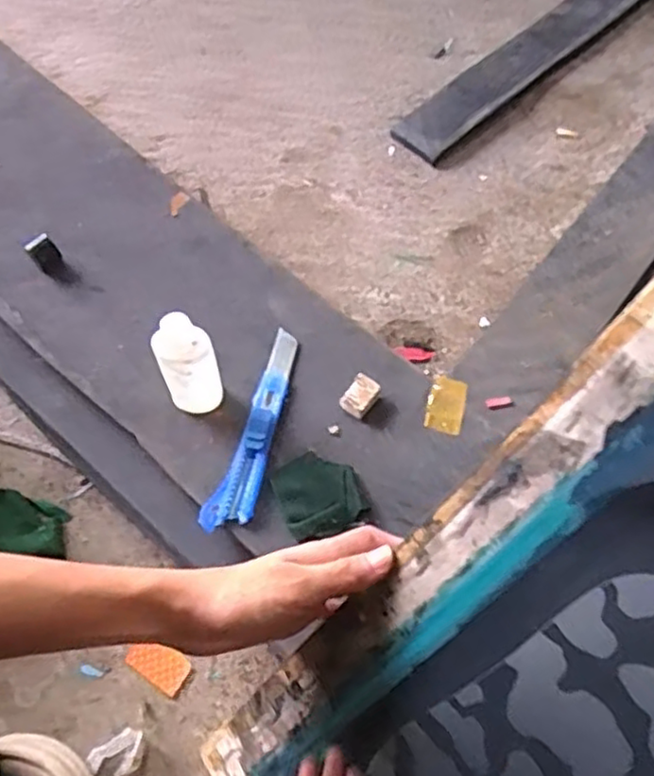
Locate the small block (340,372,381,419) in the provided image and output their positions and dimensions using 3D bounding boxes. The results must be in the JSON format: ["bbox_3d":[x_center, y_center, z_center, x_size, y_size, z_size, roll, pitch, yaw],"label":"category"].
[{"bbox_3d":[0.026,0.006,0.518,0.021,0.014,0.031,31,67,16],"label":"small block"}]

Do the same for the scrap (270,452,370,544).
[{"bbox_3d":[-0.006,0.074,0.486,0.057,0.010,0.061,-19,63,-9],"label":"scrap"}]

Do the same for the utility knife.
[{"bbox_3d":[-0.051,0.028,0.509,0.031,0.013,0.169,13,63,8],"label":"utility knife"}]

